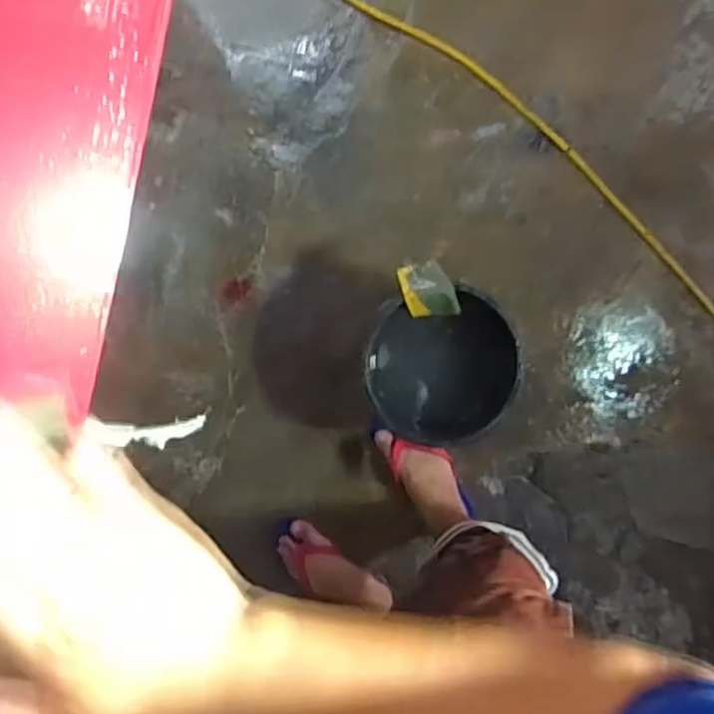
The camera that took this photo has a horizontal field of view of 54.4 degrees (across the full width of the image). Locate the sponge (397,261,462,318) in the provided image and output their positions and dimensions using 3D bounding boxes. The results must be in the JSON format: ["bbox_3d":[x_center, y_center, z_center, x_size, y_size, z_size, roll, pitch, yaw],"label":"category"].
[{"bbox_3d":[0.120,-0.110,1.151,0.087,0.015,0.090,-12,93,1],"label":"sponge"}]

